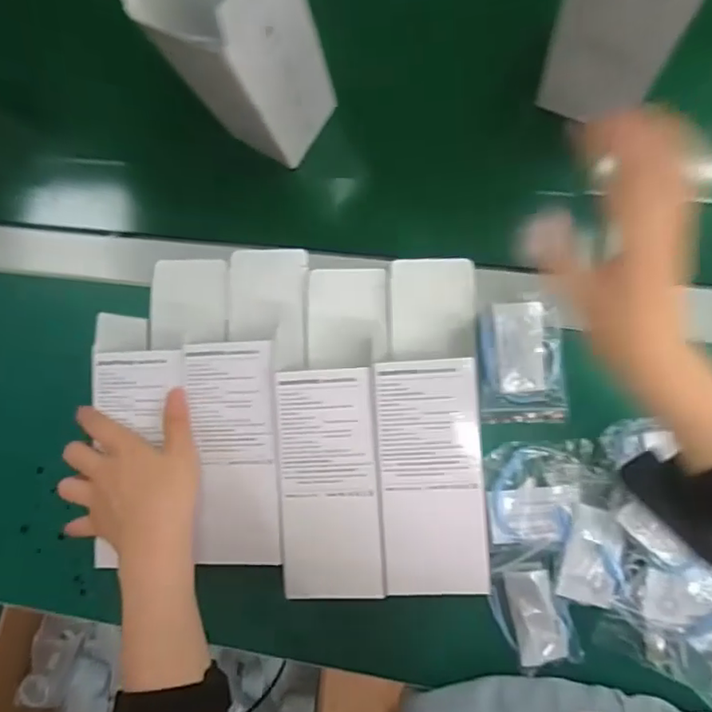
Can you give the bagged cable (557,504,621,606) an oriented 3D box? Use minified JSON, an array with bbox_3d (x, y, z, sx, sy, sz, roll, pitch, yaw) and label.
[{"bbox_3d":[0.179,0.150,0.442,0.041,0.018,0.071,14,90,10],"label":"bagged cable"}]

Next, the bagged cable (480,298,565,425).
[{"bbox_3d":[0.132,0.005,0.466,0.066,0.015,0.096,-2,87,9],"label":"bagged cable"}]

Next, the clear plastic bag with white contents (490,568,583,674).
[{"bbox_3d":[0.135,0.200,0.449,0.053,0.021,0.075,-21,84,8],"label":"clear plastic bag with white contents"}]

